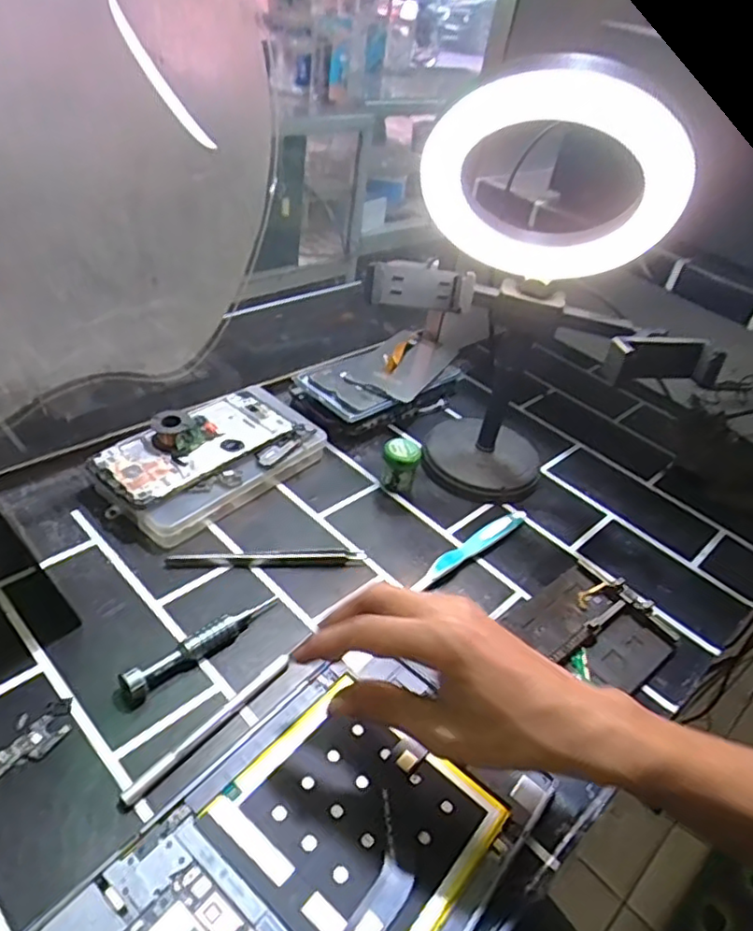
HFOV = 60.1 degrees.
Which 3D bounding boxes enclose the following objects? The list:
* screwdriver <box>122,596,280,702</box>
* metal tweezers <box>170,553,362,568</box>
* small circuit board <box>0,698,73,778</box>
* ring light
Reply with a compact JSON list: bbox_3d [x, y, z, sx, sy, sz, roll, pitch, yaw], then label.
[{"bbox_3d":[-0.104,0.108,0.400,0.109,0.018,0.013,-27,51,-38],"label":"screwdriver"},{"bbox_3d":[-0.076,0.068,0.466,0.139,0.005,0.013,1,38,-12],"label":"metal tweezers"},{"bbox_3d":[-0.187,0.147,0.348,0.028,0.005,0.052,34,45,30],"label":"small circuit board"},{"bbox_3d":[0.112,-0.124,0.510,0.169,0.306,0.192,17,38,9],"label":"ring light"}]

